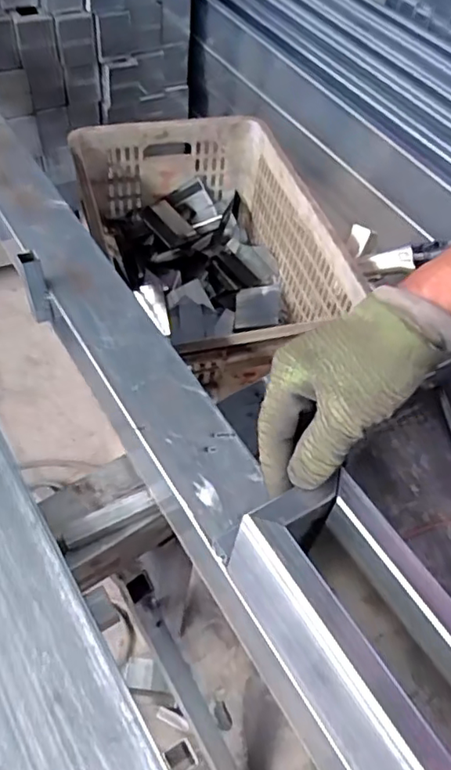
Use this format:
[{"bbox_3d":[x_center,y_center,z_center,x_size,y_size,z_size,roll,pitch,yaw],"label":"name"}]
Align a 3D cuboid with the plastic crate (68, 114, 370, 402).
[{"bbox_3d":[-0.031,-0.198,0.983,0.341,0.223,0.520,-13,55,-15],"label":"plastic crate"}]

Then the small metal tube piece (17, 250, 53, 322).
[{"bbox_3d":[-0.200,-0.103,0.623,0.022,0.084,0.018,-13,55,-15],"label":"small metal tube piece"}]

